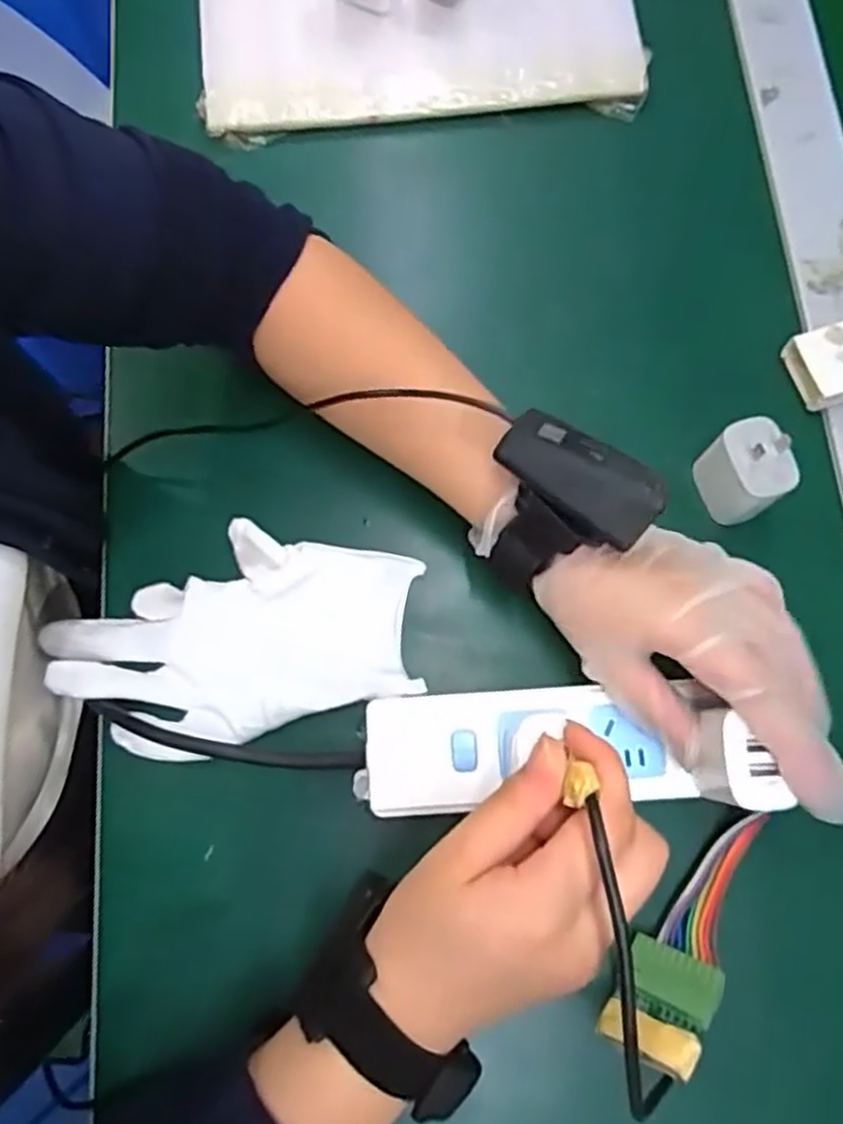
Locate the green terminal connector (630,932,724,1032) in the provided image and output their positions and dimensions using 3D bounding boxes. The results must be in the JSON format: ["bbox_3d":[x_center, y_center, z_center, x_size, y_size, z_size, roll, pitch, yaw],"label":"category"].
[{"bbox_3d":[0.111,0.185,0.332,0.035,0.006,0.031,11,50,27],"label":"green terminal connector"}]

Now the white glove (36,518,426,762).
[{"bbox_3d":[-0.093,0.038,0.384,0.178,0.018,0.100,-16,78,-4],"label":"white glove"}]

